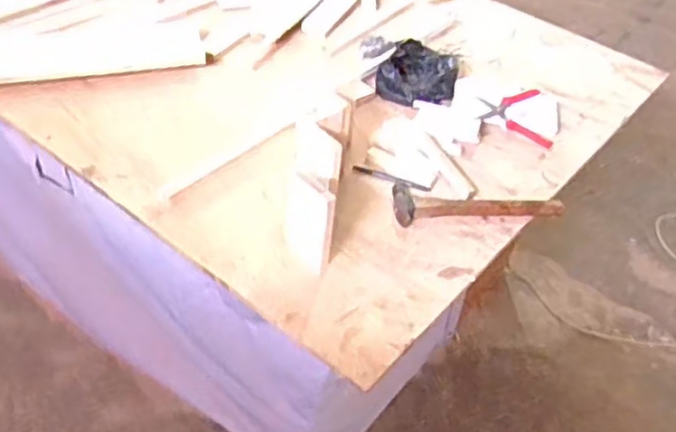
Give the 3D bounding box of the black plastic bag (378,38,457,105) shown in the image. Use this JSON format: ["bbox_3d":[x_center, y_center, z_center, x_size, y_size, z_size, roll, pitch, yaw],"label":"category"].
[{"bbox_3d":[0.169,-0.304,1.449,0.161,0.057,0.179,12,43,6],"label":"black plastic bag"}]

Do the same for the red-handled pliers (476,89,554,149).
[{"bbox_3d":[0.359,-0.198,1.393,0.133,0.012,0.144,-2,60,-6],"label":"red-handled pliers"}]

